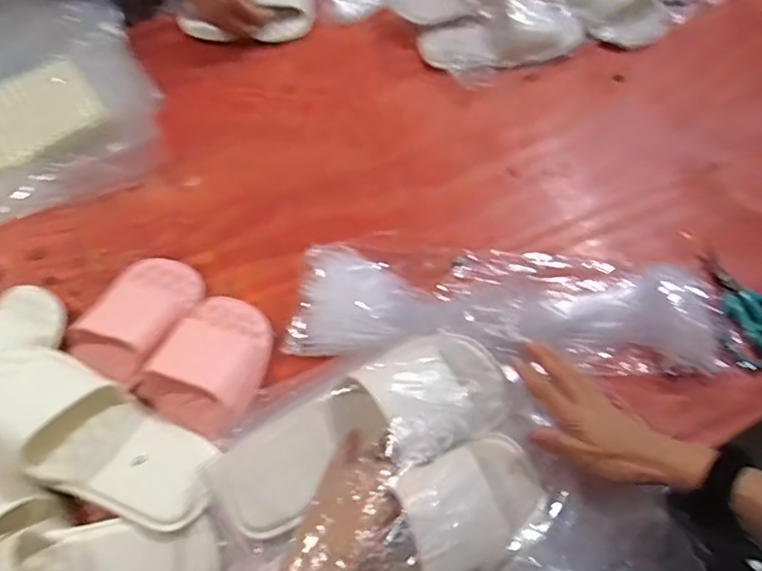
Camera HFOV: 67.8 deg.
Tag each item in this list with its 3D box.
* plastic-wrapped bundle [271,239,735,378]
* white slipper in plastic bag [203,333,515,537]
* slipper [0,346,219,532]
[{"bbox_3d":[0.135,0.014,0.621,0.454,0.030,0.150,1,61,2],"label":"plastic-wrapped bundle"},{"bbox_3d":[-0.015,0.130,0.533,0.281,0.071,0.117,-24,63,-3],"label":"white slipper in plastic bag"},{"bbox_3d":[-0.281,0.142,0.539,0.271,0.058,0.107,26,64,15],"label":"slipper"}]

